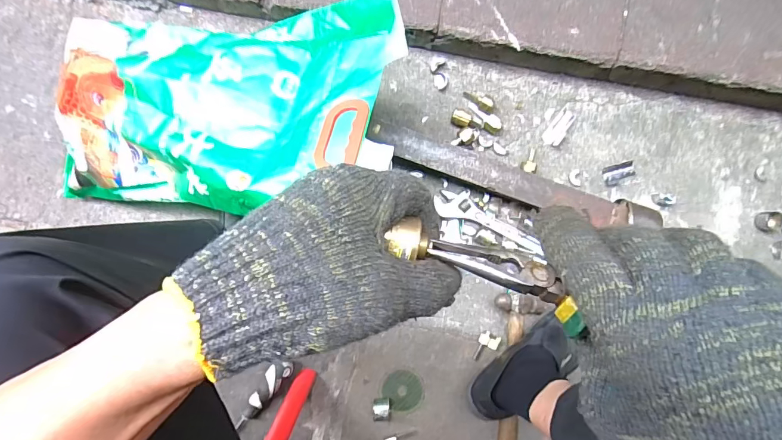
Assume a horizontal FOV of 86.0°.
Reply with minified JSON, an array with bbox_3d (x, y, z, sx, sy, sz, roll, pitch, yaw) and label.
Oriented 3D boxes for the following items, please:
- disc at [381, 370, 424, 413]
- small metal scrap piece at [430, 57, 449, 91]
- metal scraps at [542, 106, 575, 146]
[{"bbox_3d":[0.019,0.273,0.668,0.065,0.004,0.065,0,89,0],"label":"disc"},{"bbox_3d":[0.084,-0.255,0.730,0.025,0.007,0.057,-11,88,1],"label":"small metal scrap piece"},{"bbox_3d":[0.291,-0.161,0.724,0.031,0.008,0.070,33,89,2],"label":"metal scraps"}]

